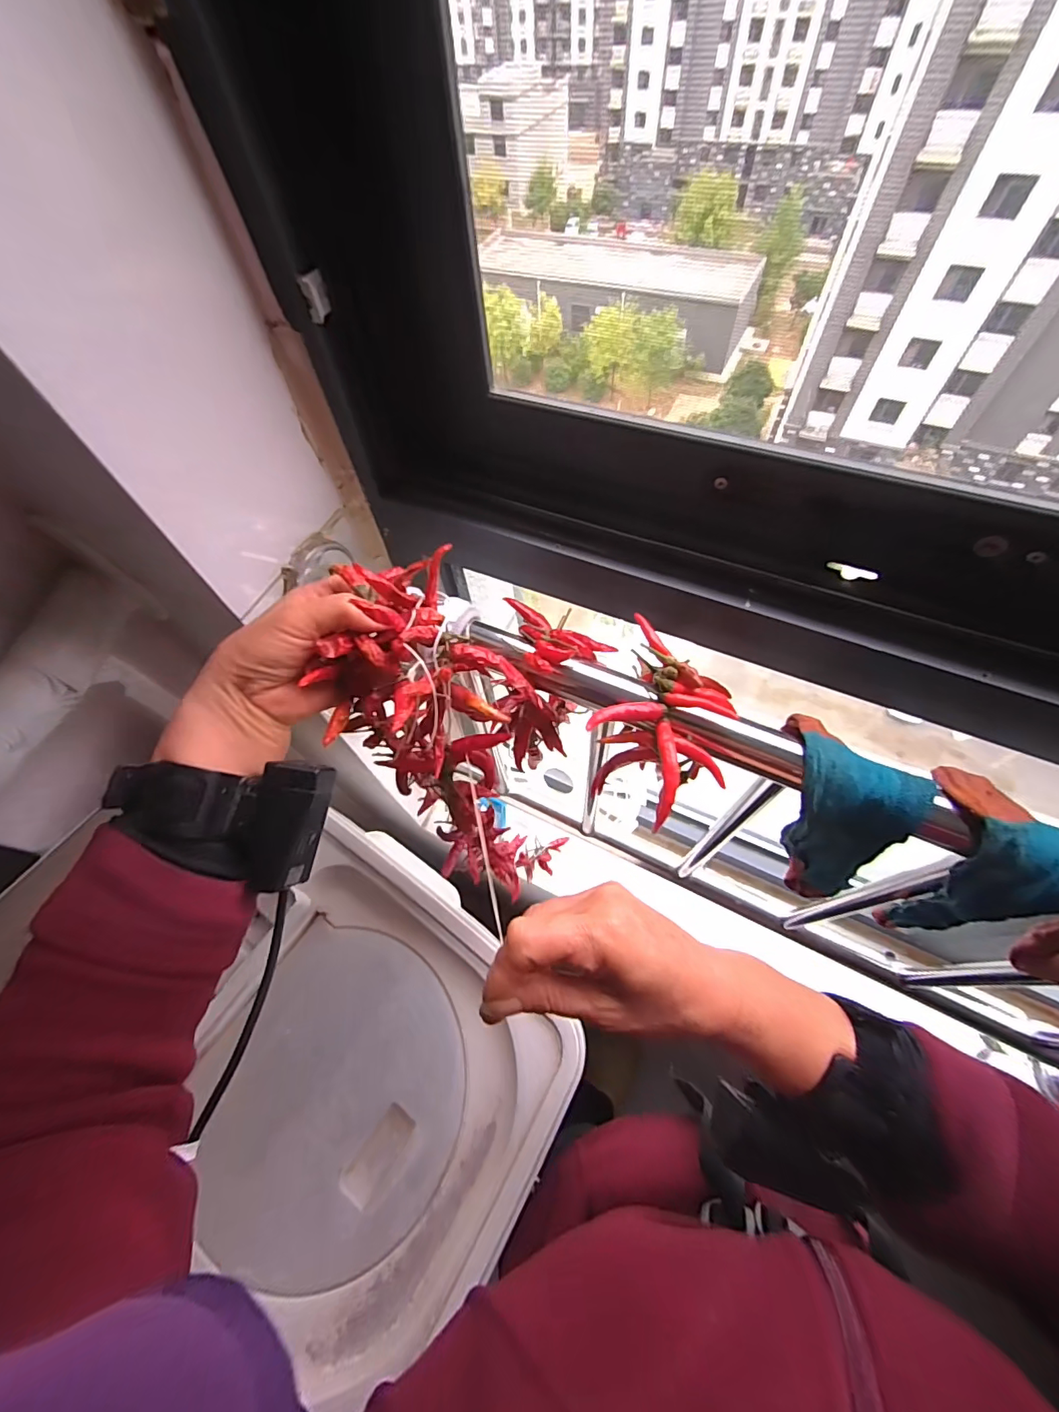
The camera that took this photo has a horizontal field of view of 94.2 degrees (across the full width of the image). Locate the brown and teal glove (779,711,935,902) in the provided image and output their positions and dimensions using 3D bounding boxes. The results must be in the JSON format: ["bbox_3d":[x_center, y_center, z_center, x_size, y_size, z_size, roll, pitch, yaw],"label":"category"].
[{"bbox_3d":[0.190,0.075,0.332,0.095,0.135,0.051,39,70,22],"label":"brown and teal glove"}]

